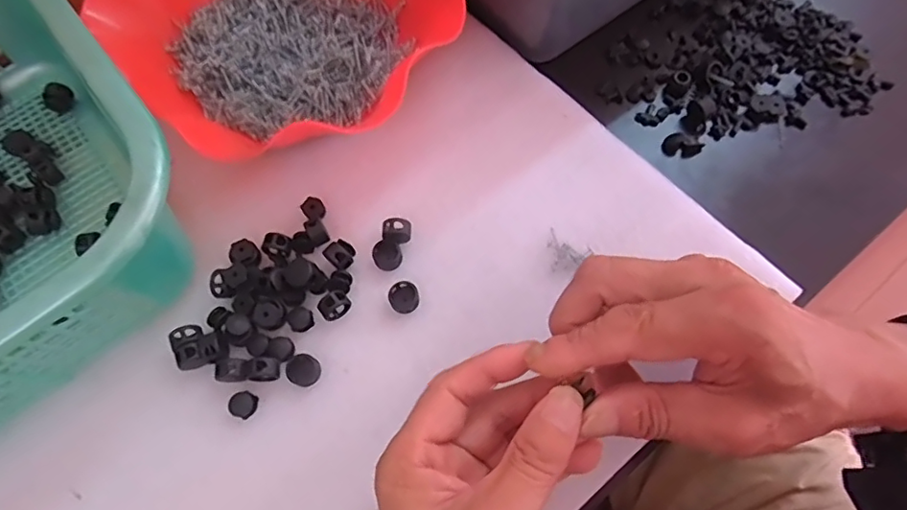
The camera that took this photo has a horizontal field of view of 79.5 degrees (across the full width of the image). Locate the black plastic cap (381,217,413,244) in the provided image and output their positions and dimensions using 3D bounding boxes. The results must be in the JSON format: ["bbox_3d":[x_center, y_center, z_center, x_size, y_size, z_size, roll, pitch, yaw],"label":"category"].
[{"bbox_3d":[-0.034,-0.014,0.325,0.018,0.011,0.013,7,68,5],"label":"black plastic cap"}]

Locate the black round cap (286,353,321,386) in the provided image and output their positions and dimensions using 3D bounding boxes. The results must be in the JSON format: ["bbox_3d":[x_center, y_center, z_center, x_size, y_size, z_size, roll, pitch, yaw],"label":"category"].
[{"bbox_3d":[-0.083,0.063,0.301,0.017,0.006,0.018,-1,68,2],"label":"black round cap"}]

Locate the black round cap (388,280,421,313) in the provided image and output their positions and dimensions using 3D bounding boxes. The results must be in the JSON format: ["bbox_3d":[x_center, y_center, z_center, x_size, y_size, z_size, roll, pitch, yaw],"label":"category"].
[{"bbox_3d":[-0.028,0.025,0.313,0.017,0.007,0.017,-1,68,2],"label":"black round cap"}]

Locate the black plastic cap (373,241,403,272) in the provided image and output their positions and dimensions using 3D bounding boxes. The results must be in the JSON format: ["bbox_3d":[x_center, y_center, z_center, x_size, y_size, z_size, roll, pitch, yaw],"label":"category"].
[{"bbox_3d":[-0.039,0.000,0.323,0.017,0.005,0.016,-1,68,2],"label":"black plastic cap"}]

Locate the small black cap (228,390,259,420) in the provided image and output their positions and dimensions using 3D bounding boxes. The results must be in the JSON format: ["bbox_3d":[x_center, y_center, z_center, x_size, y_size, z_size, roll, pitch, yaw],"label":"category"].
[{"bbox_3d":[-0.114,0.081,0.295,0.013,0.006,0.014,-1,68,2],"label":"small black cap"}]

